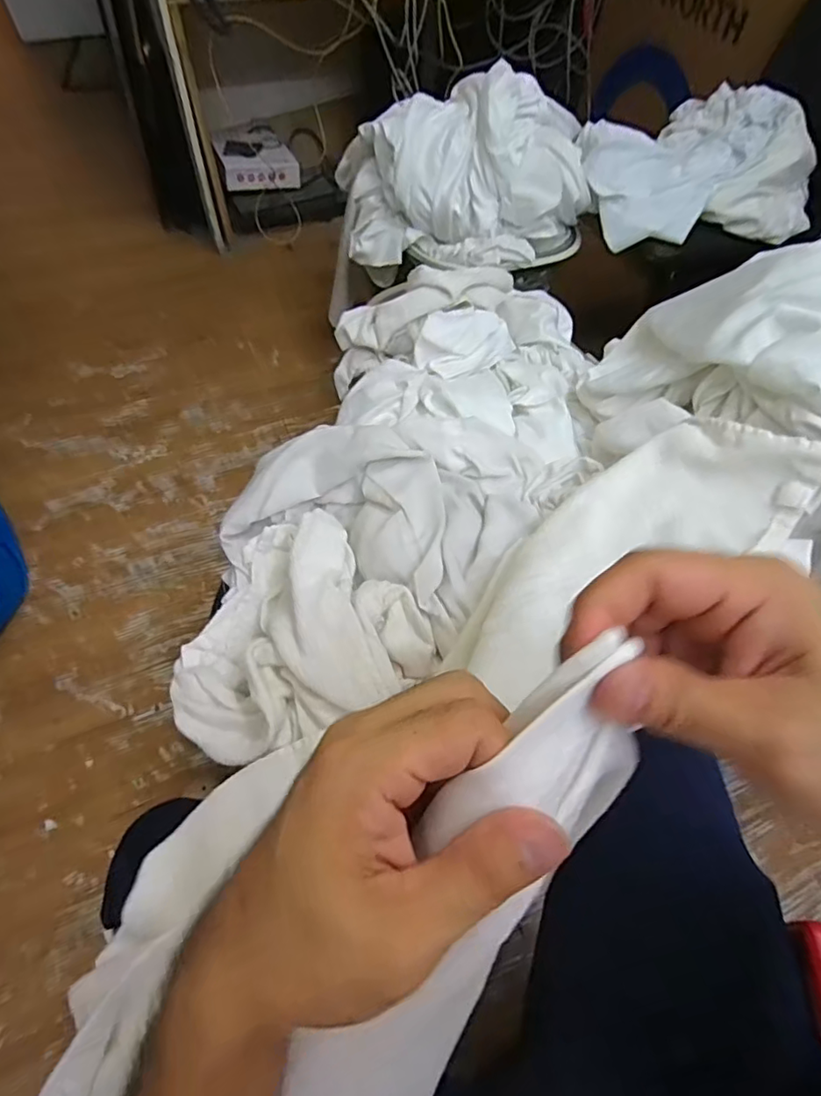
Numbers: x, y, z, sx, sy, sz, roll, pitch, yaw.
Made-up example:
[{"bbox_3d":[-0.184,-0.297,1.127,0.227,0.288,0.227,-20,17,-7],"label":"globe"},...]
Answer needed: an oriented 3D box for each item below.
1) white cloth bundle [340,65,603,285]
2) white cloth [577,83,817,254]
[{"bbox_3d":[0.095,-0.661,1.019,0.416,0.254,0.328,-1,58,-4],"label":"white cloth bundle"},{"bbox_3d":[0.516,-0.665,1.001,0.381,0.067,0.309,-15,74,3],"label":"white cloth"}]

